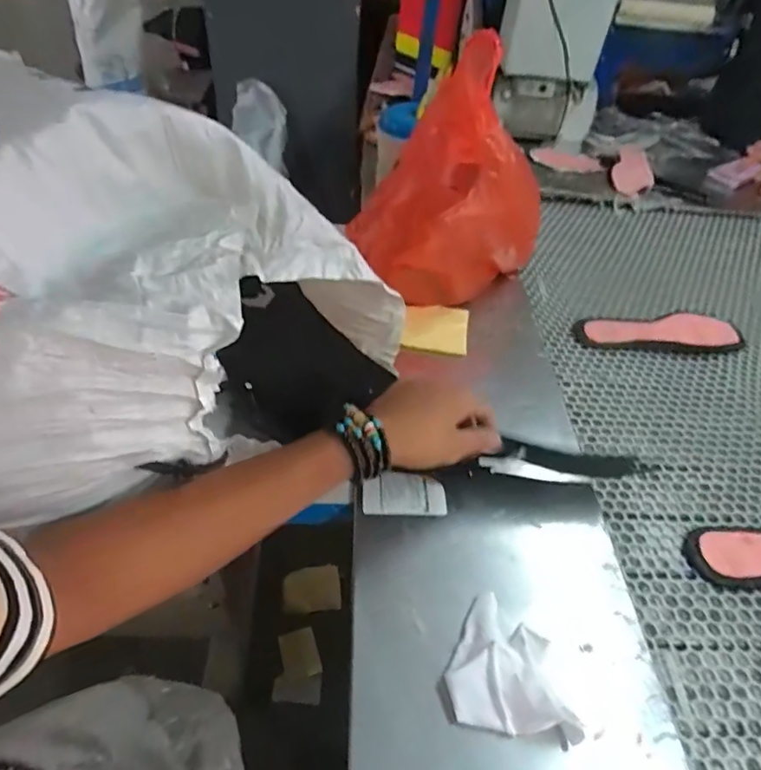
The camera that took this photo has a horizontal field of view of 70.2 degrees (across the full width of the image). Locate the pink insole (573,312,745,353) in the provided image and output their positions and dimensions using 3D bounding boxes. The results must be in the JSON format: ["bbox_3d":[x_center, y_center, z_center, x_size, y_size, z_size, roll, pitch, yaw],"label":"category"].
[{"bbox_3d":[0.398,-0.074,0.776,0.236,0.022,0.067,-2,45,-6],"label":"pink insole"}]

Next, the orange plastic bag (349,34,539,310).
[{"bbox_3d":[0.101,-0.243,0.668,0.215,0.281,0.213,-8,46,-12],"label":"orange plastic bag"}]

